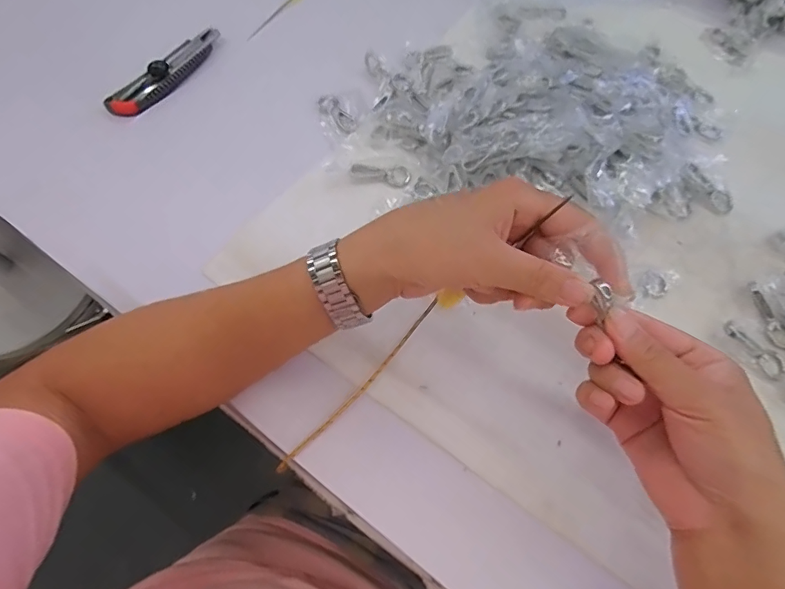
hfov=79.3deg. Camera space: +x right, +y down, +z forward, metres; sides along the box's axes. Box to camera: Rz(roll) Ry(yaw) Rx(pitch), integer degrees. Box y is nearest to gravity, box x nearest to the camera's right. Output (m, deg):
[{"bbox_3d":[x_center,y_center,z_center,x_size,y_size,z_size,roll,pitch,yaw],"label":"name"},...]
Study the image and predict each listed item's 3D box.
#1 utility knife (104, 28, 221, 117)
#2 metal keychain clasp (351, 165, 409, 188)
[{"bbox_3d":[-0.241,-0.243,0.514,0.026,0.026,0.150,30,70,13],"label":"utility knife"},{"bbox_3d":[-0.010,-0.118,0.458,0.055,0.010,0.020,14,67,7],"label":"metal keychain clasp"}]

